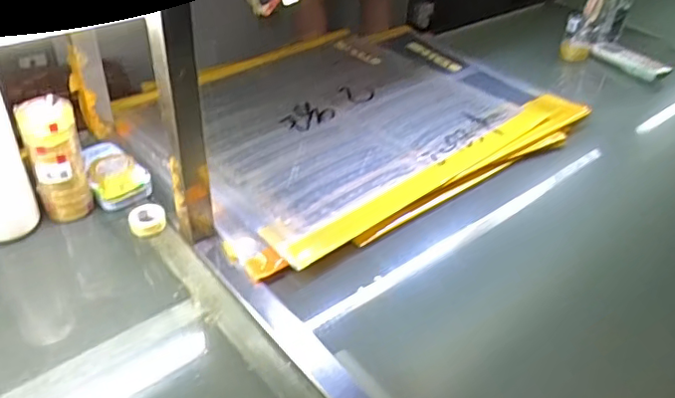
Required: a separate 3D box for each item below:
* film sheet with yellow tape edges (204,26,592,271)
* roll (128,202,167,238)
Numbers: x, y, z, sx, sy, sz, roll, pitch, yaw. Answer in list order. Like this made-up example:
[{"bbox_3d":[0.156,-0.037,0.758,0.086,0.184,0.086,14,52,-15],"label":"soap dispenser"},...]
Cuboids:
[{"bbox_3d":[0.037,-0.141,0.869,0.536,0.022,0.434,-24,47,-29],"label":"film sheet with yellow tape edges"},{"bbox_3d":[-0.218,0.022,0.657,0.040,0.012,0.045,-12,41,-19],"label":"roll"}]

